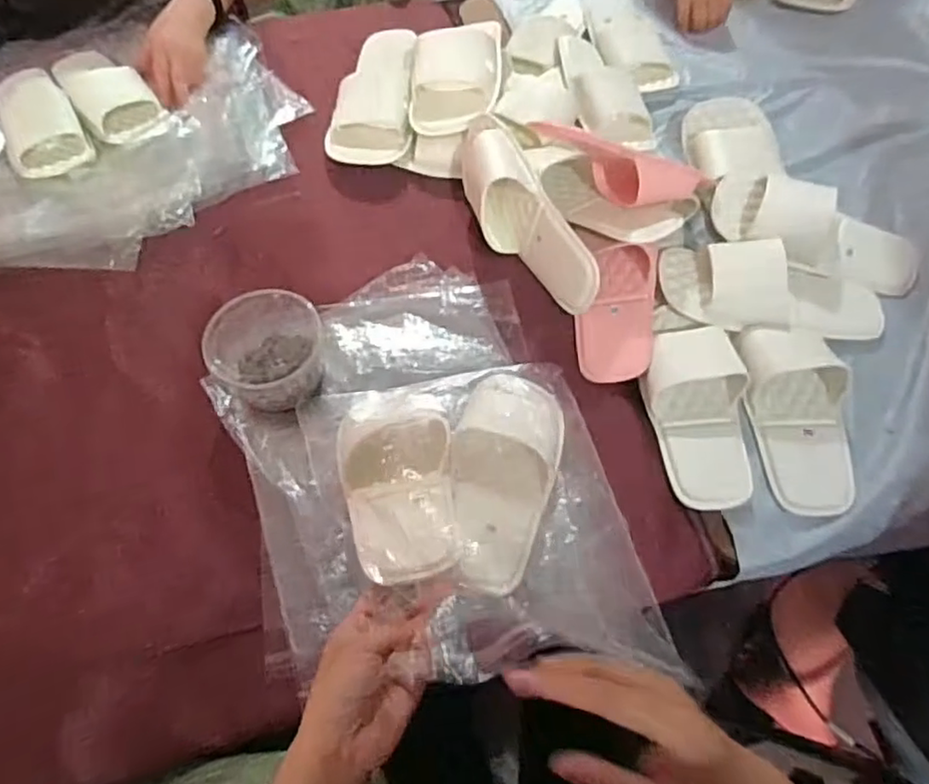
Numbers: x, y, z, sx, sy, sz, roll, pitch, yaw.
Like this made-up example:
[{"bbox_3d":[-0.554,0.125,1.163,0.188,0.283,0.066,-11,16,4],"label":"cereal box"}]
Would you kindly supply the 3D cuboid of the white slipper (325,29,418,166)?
[{"bbox_3d":[-0.122,-0.413,0.897,0.111,0.044,0.231,4,60,3],"label":"white slipper"}]

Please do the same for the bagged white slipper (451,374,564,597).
[{"bbox_3d":[0.034,0.080,0.622,0.097,0.072,0.217,14,61,8],"label":"bagged white slipper"}]

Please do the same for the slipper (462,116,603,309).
[{"bbox_3d":[0.060,-0.210,0.753,0.065,0.083,0.275,-22,62,-11],"label":"slipper"}]

